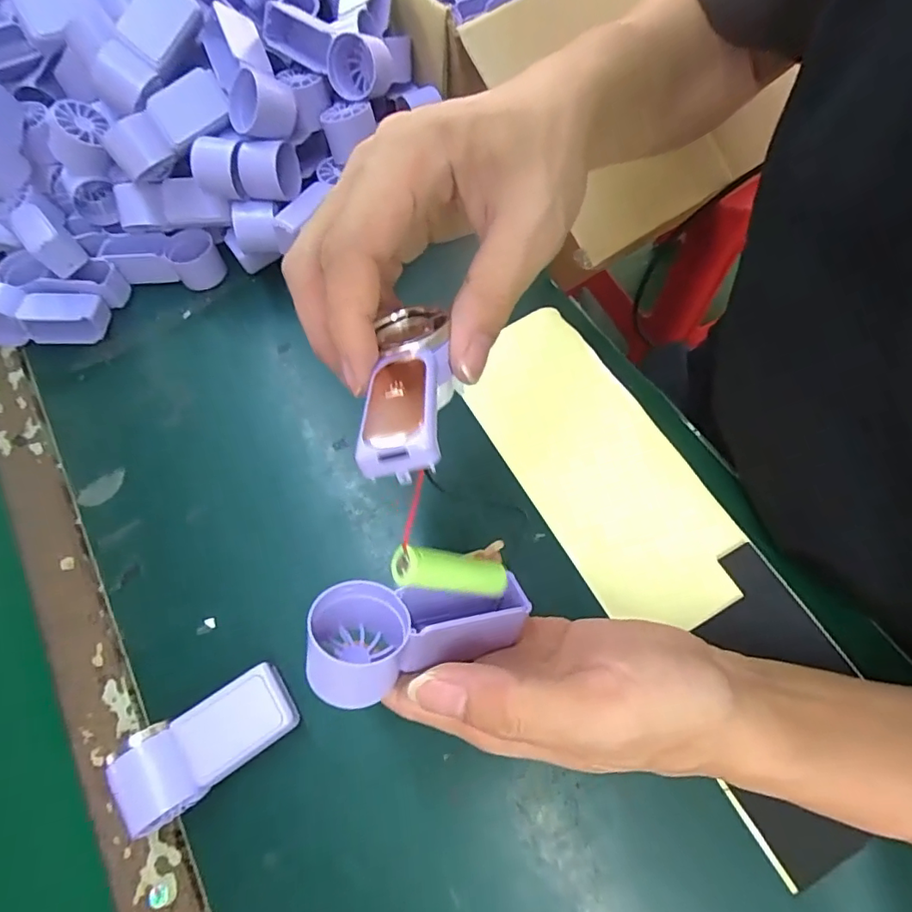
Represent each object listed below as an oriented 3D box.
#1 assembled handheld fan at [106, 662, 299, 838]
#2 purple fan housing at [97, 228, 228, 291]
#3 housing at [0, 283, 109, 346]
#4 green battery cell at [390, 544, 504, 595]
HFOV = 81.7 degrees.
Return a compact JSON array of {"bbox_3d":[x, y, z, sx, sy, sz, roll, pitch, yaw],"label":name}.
[{"bbox_3d":[-0.132,0.156,0.289,0.085,0.043,0.043,-33,69,-12],"label":"assembled handheld fan"},{"bbox_3d":[-0.241,-0.160,0.437,0.094,0.033,0.035,-2,66,1],"label":"purple fan housing"},{"bbox_3d":[-0.328,-0.111,0.418,0.092,0.037,0.035,-1,66,1],"label":"housing"},{"bbox_3d":[-0.001,0.045,0.201,0.050,0.014,0.014,18,61,-33],"label":"green battery cell"}]

